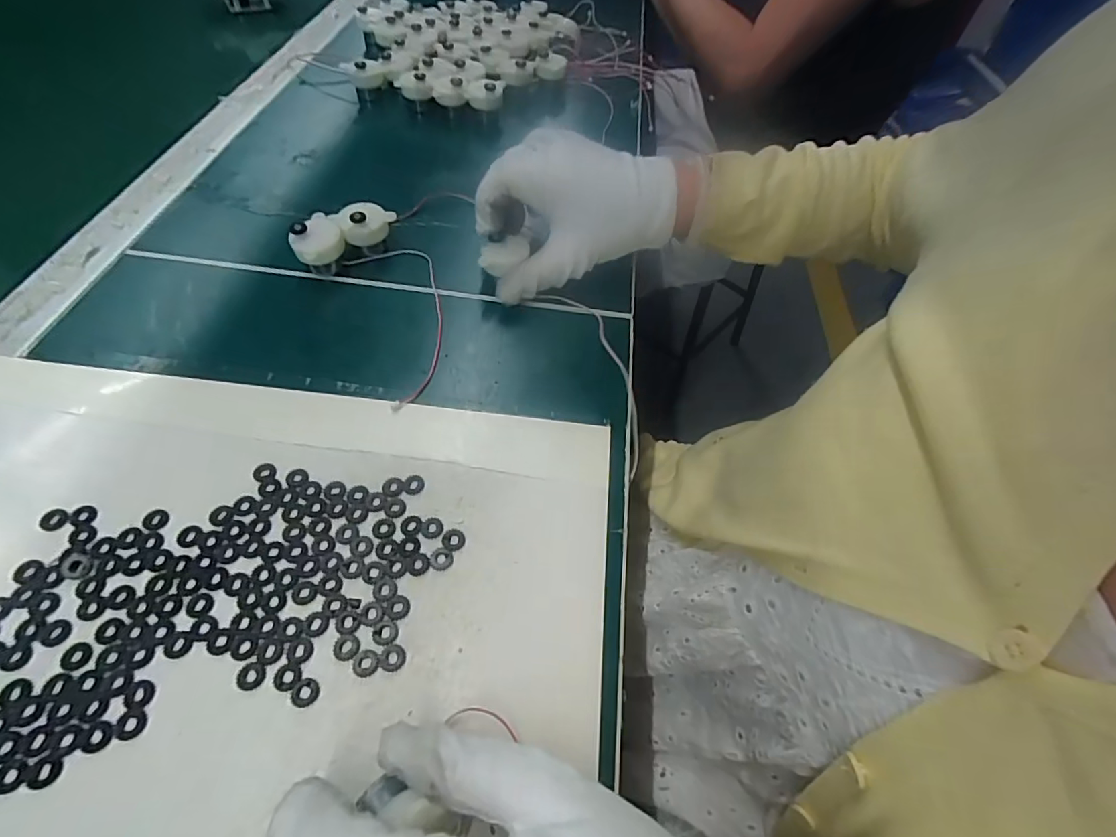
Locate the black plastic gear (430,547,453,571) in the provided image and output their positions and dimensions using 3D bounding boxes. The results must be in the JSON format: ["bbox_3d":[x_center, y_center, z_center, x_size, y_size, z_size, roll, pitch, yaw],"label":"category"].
[{"bbox_3d":[-0.055,0.066,0.241,0.011,0.004,0.011,2,54,-3],"label":"black plastic gear"}]

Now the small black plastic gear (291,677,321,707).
[{"bbox_3d":[-0.102,0.110,0.207,0.011,0.004,0.010,2,54,-3],"label":"small black plastic gear"}]

